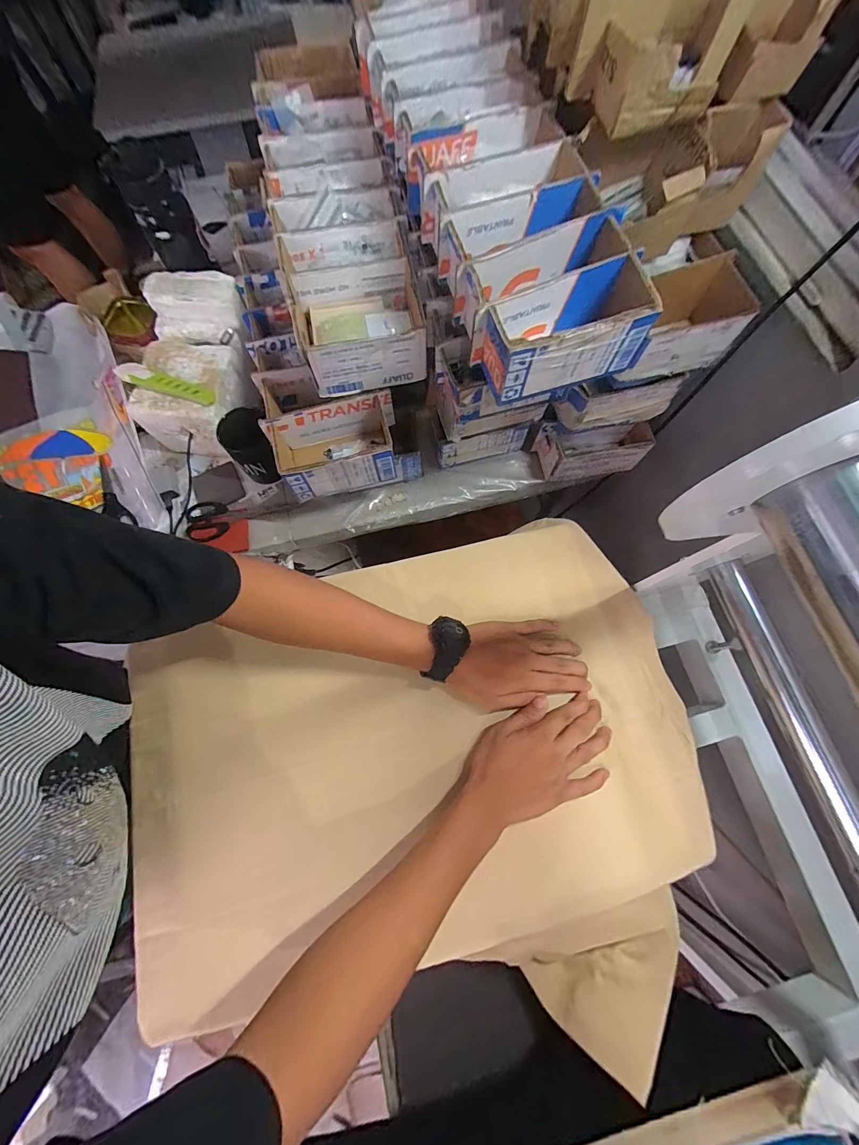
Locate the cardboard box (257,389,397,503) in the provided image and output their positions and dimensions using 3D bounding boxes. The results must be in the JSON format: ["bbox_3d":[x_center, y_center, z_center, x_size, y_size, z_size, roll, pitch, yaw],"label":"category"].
[{"bbox_3d":[-0.133,-0.175,0.548,0.180,0.083,0.099,-15,74,-5],"label":"cardboard box"}]

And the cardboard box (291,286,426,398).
[{"bbox_3d":[-0.089,-0.325,0.501,0.154,0.074,0.131,-13,75,-2],"label":"cardboard box"}]

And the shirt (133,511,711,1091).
[{"bbox_3d":[-0.007,0.227,0.424,0.605,0.052,0.510,-16,75,-5],"label":"shirt"}]

